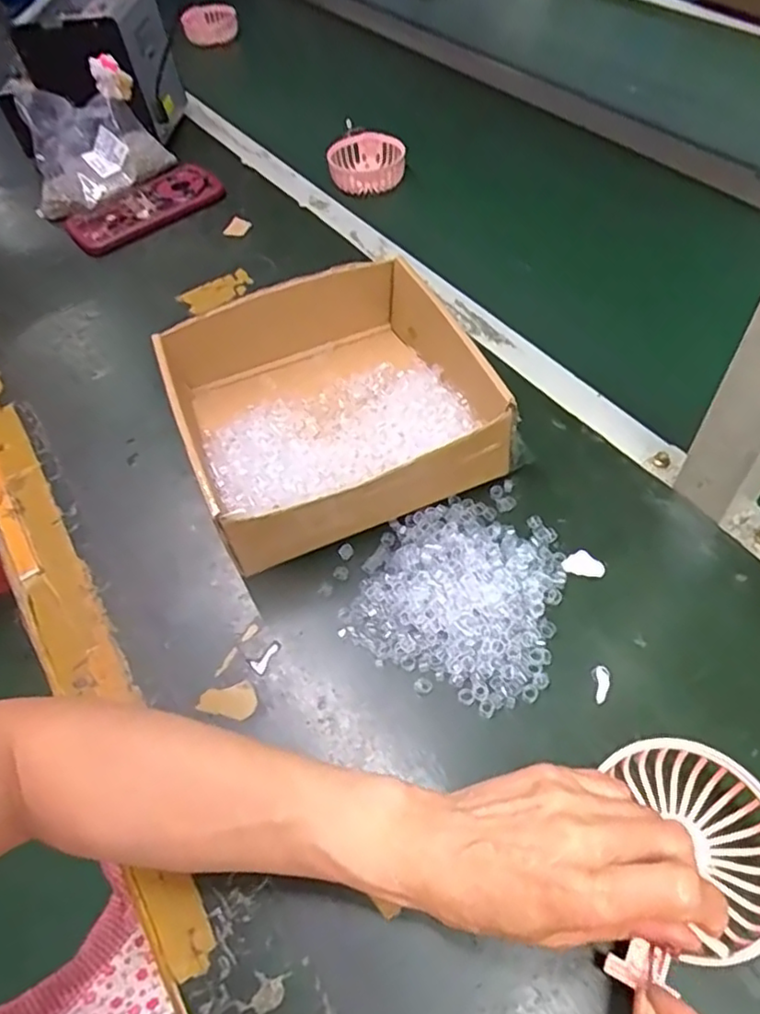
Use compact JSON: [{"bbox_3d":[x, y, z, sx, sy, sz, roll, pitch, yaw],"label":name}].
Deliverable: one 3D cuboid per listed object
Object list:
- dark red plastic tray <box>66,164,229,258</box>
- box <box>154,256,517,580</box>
[{"bbox_3d":[-0.260,-0.334,0.722,0.170,0.019,0.097,-38,59,-21],"label":"dark red plastic tray"},{"bbox_3d":[-0.037,-0.077,0.483,0.208,0.070,0.210,-20,54,-10],"label":"box"}]

